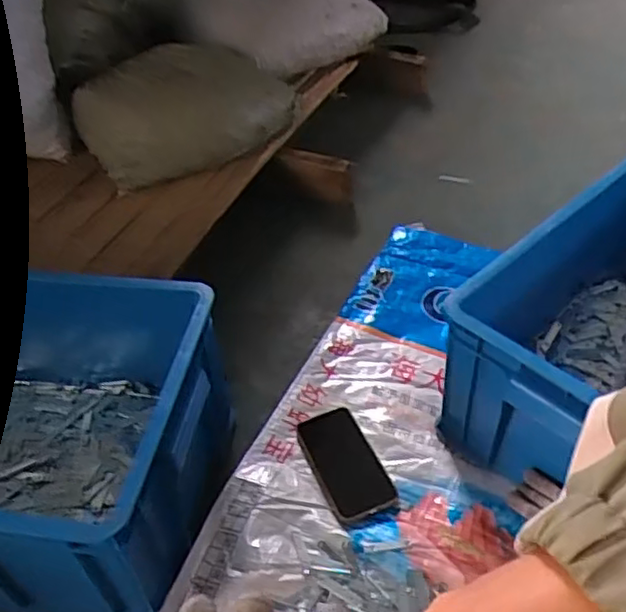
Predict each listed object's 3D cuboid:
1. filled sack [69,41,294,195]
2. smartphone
[{"bbox_3d":[-0.229,-0.351,1.166,0.338,0.122,0.289,-25,47,-22],"label":"filled sack"},{"bbox_3d":[0.037,0.184,0.789,0.074,0.007,0.146,-17,45,-14],"label":"smartphone"}]

